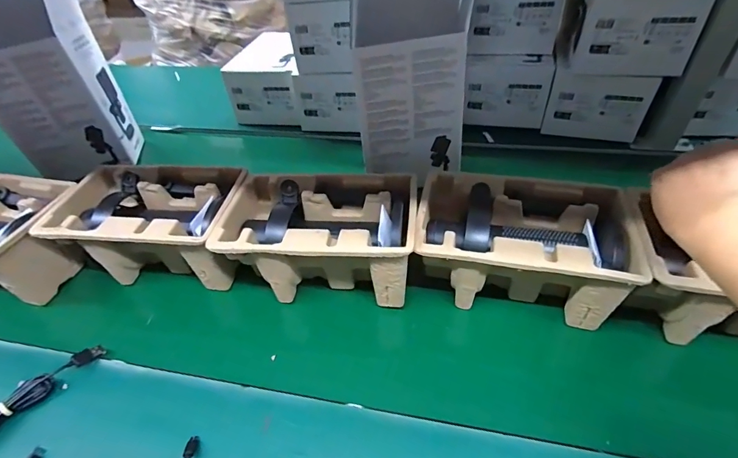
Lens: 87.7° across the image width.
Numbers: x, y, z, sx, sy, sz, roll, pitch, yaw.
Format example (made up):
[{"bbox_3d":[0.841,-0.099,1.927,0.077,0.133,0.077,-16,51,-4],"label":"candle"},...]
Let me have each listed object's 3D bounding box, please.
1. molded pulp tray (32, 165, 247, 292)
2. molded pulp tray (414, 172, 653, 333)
[{"bbox_3d":[-0.269,0.000,0.511,0.239,0.109,0.145,3,39,8],"label":"molded pulp tray"},{"bbox_3d":[0.169,0.027,0.447,0.223,0.109,0.137,6,40,11],"label":"molded pulp tray"}]

